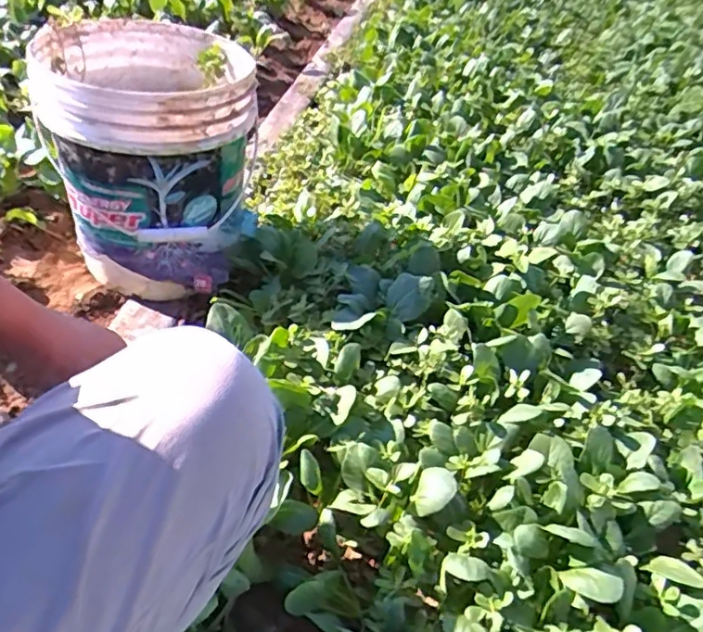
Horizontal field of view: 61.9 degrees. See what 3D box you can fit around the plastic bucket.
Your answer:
[{"bbox_3d":[-0.321,-0.254,0.970,0.297,0.356,0.293,-10,41,-19],"label":"plastic bucket"}]

